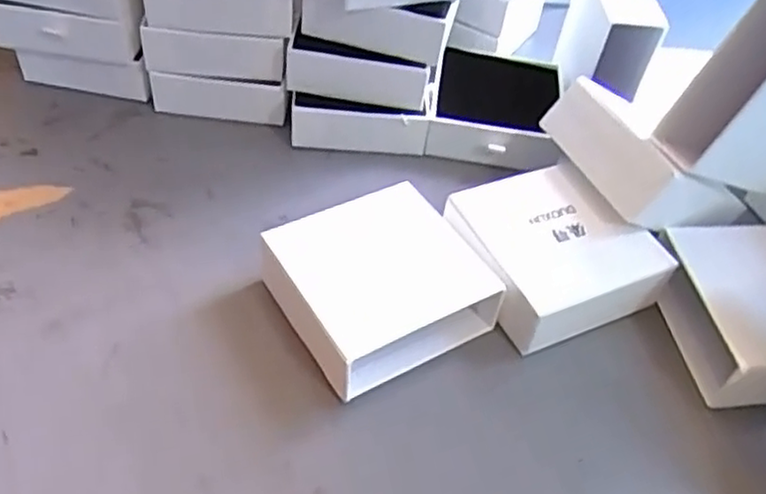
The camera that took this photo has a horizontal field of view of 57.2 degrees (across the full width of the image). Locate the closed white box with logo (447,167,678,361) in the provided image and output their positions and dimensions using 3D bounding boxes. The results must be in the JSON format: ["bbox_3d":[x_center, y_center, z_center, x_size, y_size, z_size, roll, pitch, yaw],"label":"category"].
[{"bbox_3d":[0.092,0.005,0.388,0.098,0.035,0.096,-19,52,-22],"label":"closed white box with logo"}]

